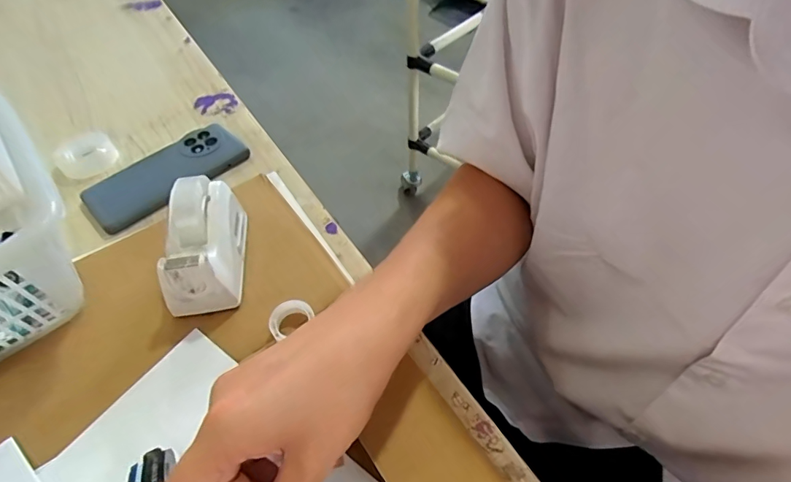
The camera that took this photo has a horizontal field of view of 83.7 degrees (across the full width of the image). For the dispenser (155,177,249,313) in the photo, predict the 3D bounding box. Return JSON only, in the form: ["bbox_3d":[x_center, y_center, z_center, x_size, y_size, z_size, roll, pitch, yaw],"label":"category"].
[{"bbox_3d":[-0.160,0.002,0.372,0.052,0.072,0.099,-6,50,-5],"label":"dispenser"}]

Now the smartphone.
[{"bbox_3d":[-0.243,-0.073,0.473,0.075,0.012,0.161,34,58,26],"label":"smartphone"}]

